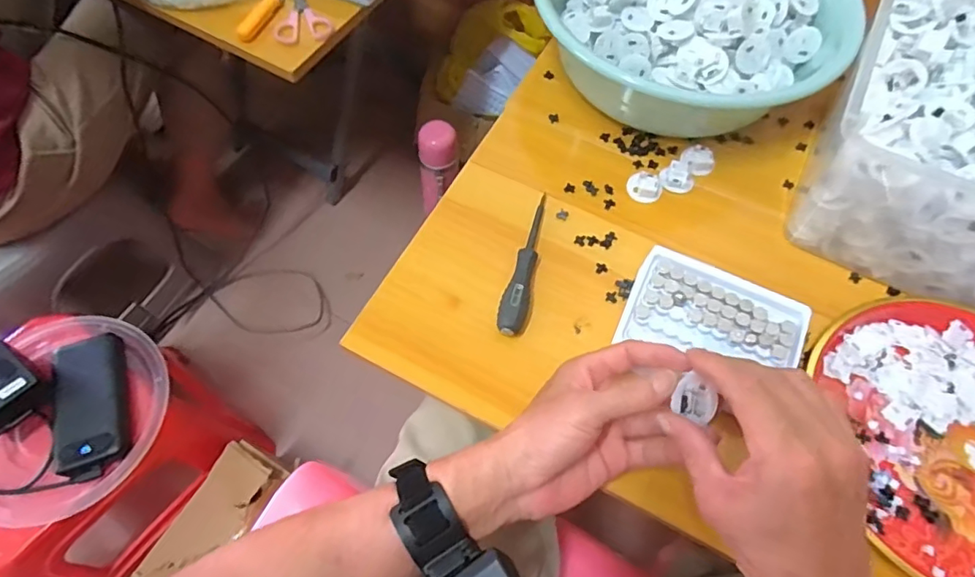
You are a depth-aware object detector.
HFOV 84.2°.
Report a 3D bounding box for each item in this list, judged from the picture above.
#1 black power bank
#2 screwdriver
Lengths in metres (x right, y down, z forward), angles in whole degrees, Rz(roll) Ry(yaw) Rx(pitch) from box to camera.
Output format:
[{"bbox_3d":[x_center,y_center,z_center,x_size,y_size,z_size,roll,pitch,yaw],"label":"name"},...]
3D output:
[{"bbox_3d":[-0.458,0.130,0.622,0.078,0.022,0.152,-15,65,-9],"label":"black power bank"},{"bbox_3d":[0.038,-0.024,0.470,0.023,0.018,0.142,17,64,7],"label":"screwdriver"}]

